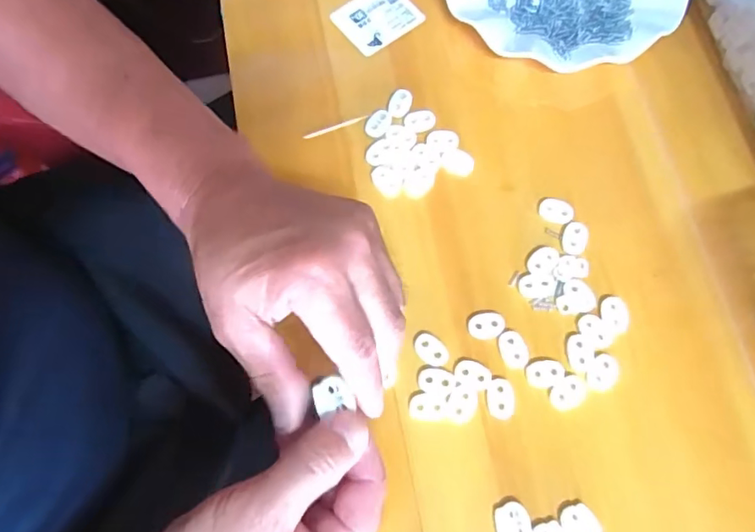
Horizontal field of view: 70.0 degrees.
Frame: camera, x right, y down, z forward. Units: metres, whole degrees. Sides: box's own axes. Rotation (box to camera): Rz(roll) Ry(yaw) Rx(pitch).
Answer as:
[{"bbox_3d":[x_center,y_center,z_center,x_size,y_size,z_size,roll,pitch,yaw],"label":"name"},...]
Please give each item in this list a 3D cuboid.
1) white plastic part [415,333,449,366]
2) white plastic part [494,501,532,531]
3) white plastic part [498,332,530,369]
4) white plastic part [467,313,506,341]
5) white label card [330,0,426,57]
[{"bbox_3d":[0.034,0.052,0.339,0.024,0.004,0.016,39,76,10],"label":"white plastic part"},{"bbox_3d":[0.078,0.148,0.309,0.021,0.004,0.022,4,72,0],"label":"white plastic part"},{"bbox_3d":[0.087,0.053,0.339,0.017,0.004,0.024,-19,74,-7],"label":"white plastic part"},{"bbox_3d":[0.070,0.038,0.343,0.024,0.004,0.017,-10,73,-4],"label":"white plastic part"},{"bbox_3d":[0.001,-0.196,0.424,0.058,0.006,0.049,-39,81,-11],"label":"white label card"}]

